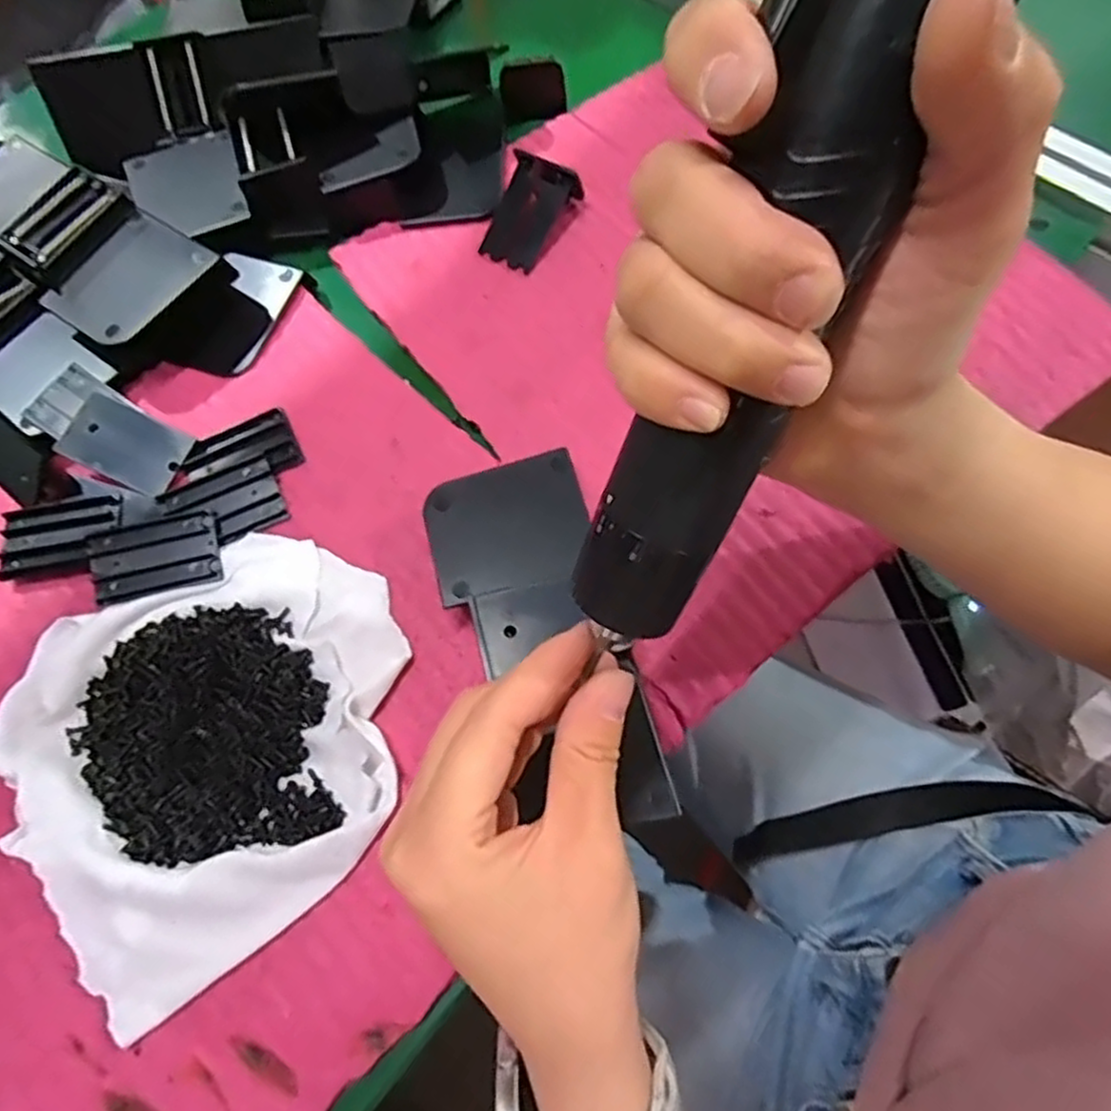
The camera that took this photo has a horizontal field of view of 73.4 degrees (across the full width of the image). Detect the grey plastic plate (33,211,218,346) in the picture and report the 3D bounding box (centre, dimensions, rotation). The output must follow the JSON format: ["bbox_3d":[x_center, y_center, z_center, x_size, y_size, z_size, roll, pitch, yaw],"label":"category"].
[{"bbox_3d":[-0.213,-0.138,0.372,0.054,0.008,0.069,35,73,16],"label":"grey plastic plate"}]

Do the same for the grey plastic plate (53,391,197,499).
[{"bbox_3d":[-0.210,-0.055,0.364,0.055,0.004,0.036,27,71,-3],"label":"grey plastic plate"}]

